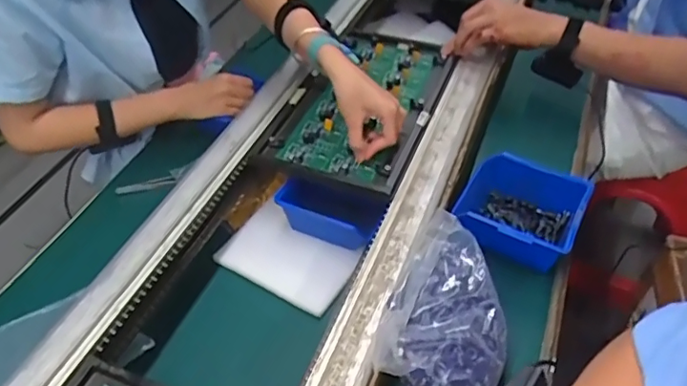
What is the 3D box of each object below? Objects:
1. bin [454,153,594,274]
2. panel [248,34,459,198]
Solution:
[{"bbox_3d":[0.193,0.022,0.623,0.132,0.079,0.107,21,47,25],"label":"bin"},{"bbox_3d":[0.027,-0.123,0.753,0.190,0.031,0.306,16,57,24],"label":"panel"}]

